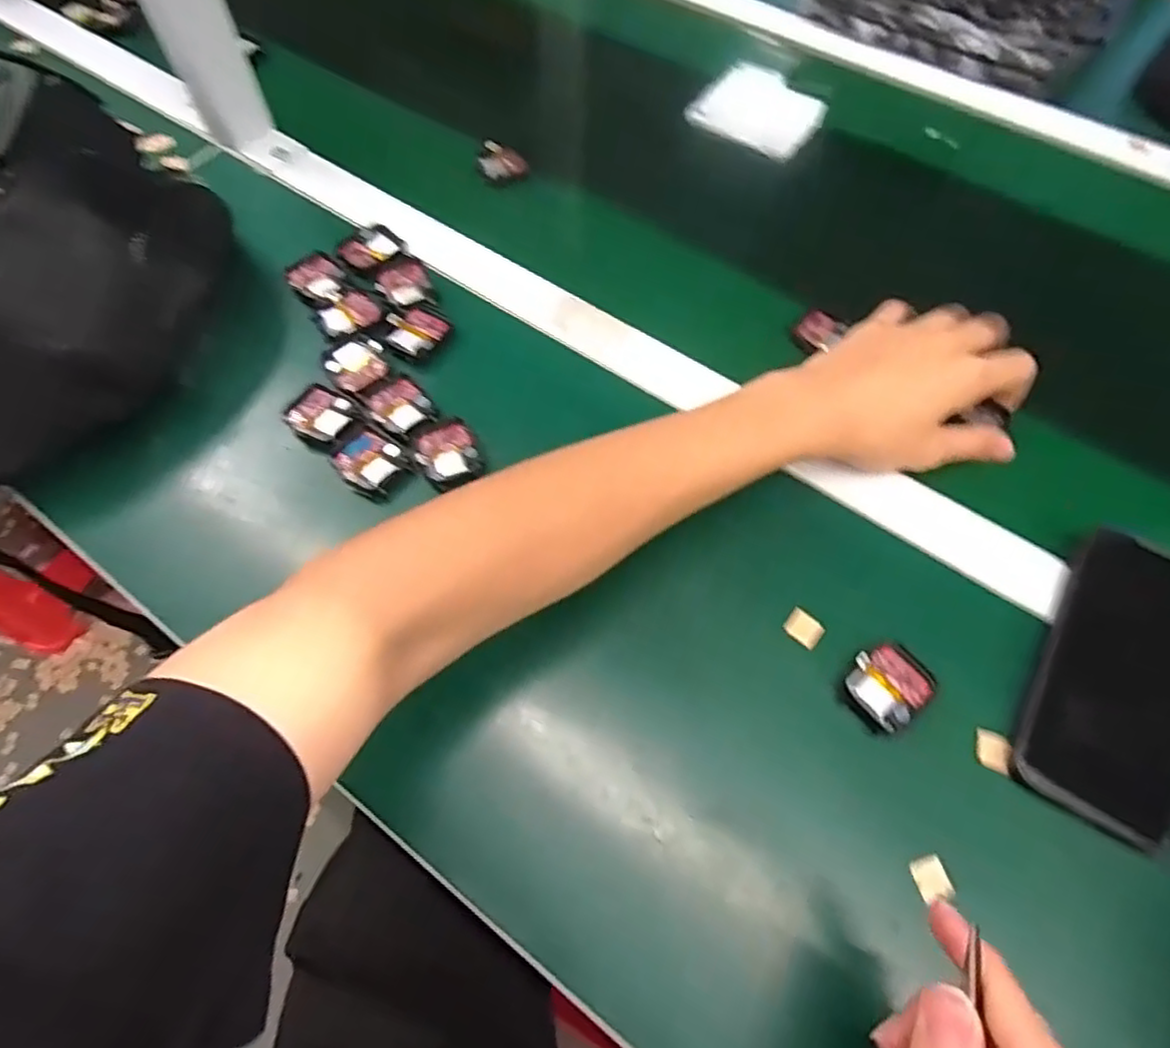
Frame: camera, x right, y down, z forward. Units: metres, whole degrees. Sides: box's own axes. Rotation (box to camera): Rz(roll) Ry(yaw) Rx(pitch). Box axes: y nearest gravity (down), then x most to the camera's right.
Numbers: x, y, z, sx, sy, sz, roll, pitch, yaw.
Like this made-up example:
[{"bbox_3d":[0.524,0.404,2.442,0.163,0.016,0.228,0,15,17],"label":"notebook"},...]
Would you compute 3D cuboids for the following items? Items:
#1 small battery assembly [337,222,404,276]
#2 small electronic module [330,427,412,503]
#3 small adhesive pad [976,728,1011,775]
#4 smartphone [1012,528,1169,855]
[{"bbox_3d":[-0.160,-0.206,0.504,0.036,0.008,0.048,34,67,16],"label":"small battery assembly"},{"bbox_3d":[-0.134,-0.040,0.416,0.044,0.007,0.038,27,65,14],"label":"small electronic module"},{"bbox_3d":[0.209,0.116,0.344,0.016,0.004,0.019,22,64,11],"label":"small adhesive pad"},{"bbox_3d":[0.284,0.079,0.351,0.076,0.014,0.160,28,65,14],"label":"smartphone"}]

